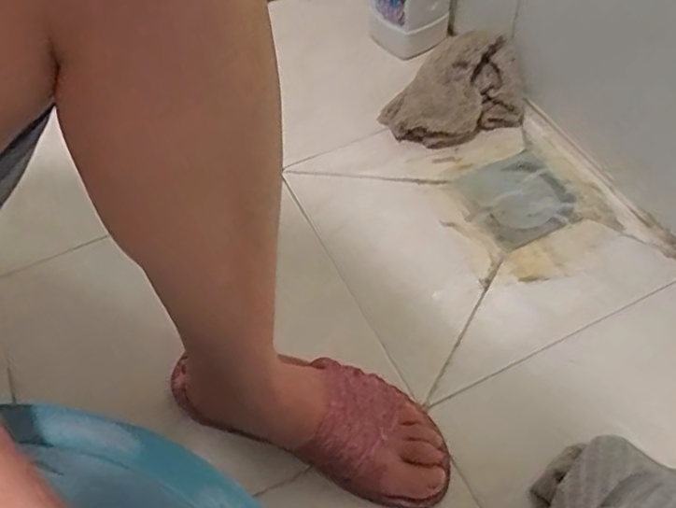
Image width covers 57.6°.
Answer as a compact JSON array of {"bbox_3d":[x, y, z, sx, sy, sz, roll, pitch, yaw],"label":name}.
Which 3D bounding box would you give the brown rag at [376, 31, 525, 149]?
[{"bbox_3d":[0.125,-0.174,0.670,0.137,0.092,0.101,-25,56,-16],"label":"brown rag"}]

